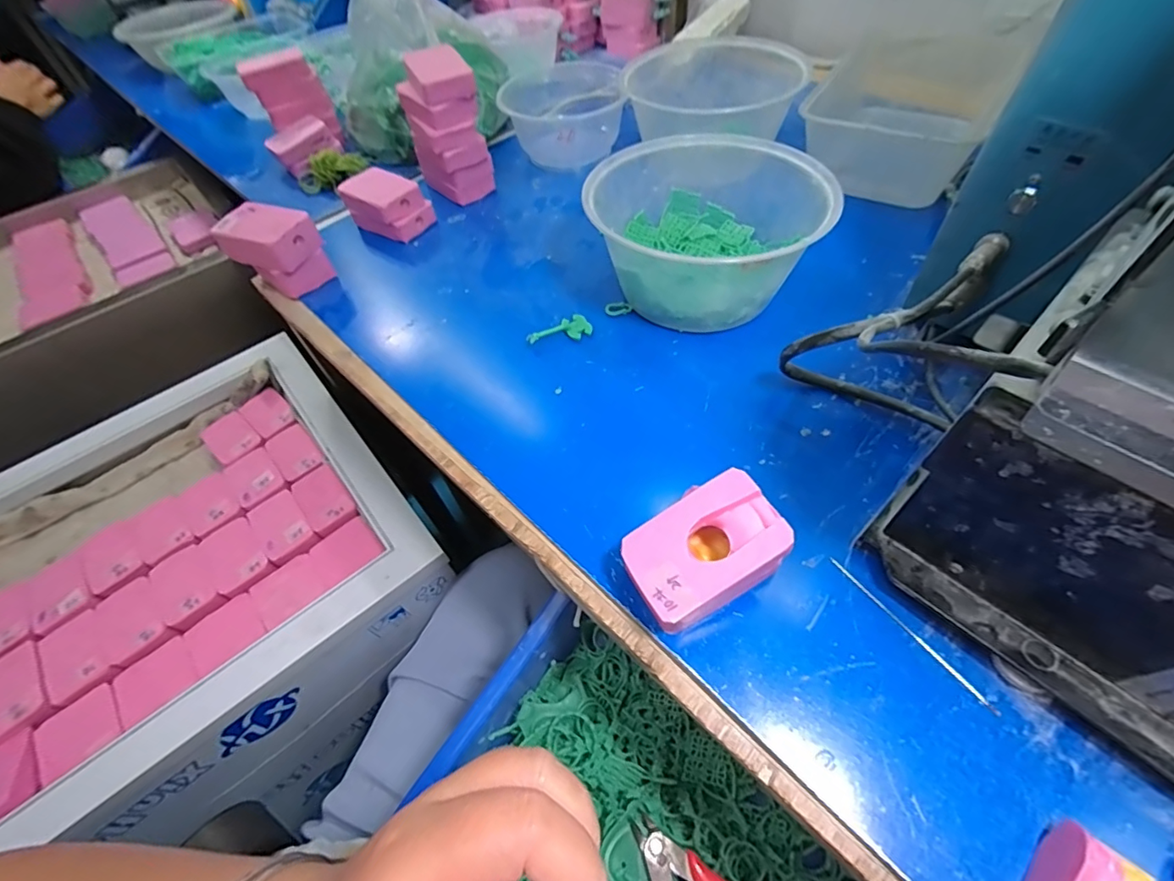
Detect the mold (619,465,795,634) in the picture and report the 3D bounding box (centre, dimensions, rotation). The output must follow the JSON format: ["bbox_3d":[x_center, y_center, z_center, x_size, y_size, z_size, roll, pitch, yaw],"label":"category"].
[{"bbox_3d":[0.055,0.056,0.246,0.068,0.047,0.051,-24,55,-12],"label":"mold"}]

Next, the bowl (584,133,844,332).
[{"bbox_3d":[0.086,-0.152,0.379,0.163,0.075,0.158,-3,53,4],"label":"bowl"}]

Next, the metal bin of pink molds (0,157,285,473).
[{"bbox_3d":[-0.747,-0.182,0.737,0.488,0.162,0.385,-36,58,-20],"label":"metal bin of pink molds"}]

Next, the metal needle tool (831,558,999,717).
[{"bbox_3d":[0.151,0.088,0.240,0.004,0.004,0.086,-30,56,-16],"label":"metal needle tool"}]

